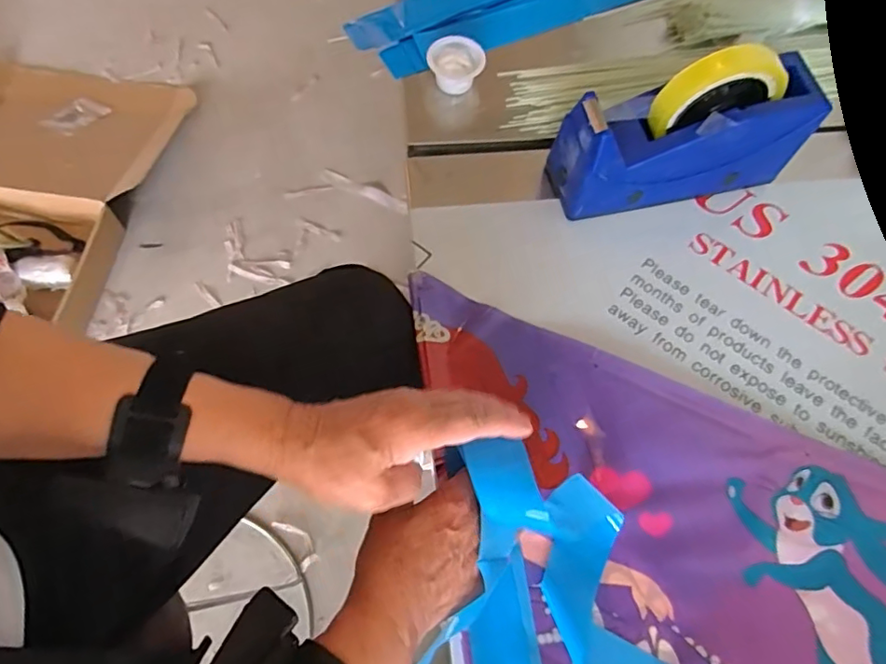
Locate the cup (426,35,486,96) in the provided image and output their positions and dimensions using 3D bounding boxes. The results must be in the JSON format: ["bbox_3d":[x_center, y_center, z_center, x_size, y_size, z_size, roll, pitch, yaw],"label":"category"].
[{"bbox_3d":[0.012,-0.258,0.541,0.053,0.030,0.047,5,68,-1],"label":"cup"}]

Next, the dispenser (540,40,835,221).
[{"bbox_3d":[0.203,-0.167,0.465,0.201,0.126,0.068,-10,69,-7],"label":"dispenser"}]

